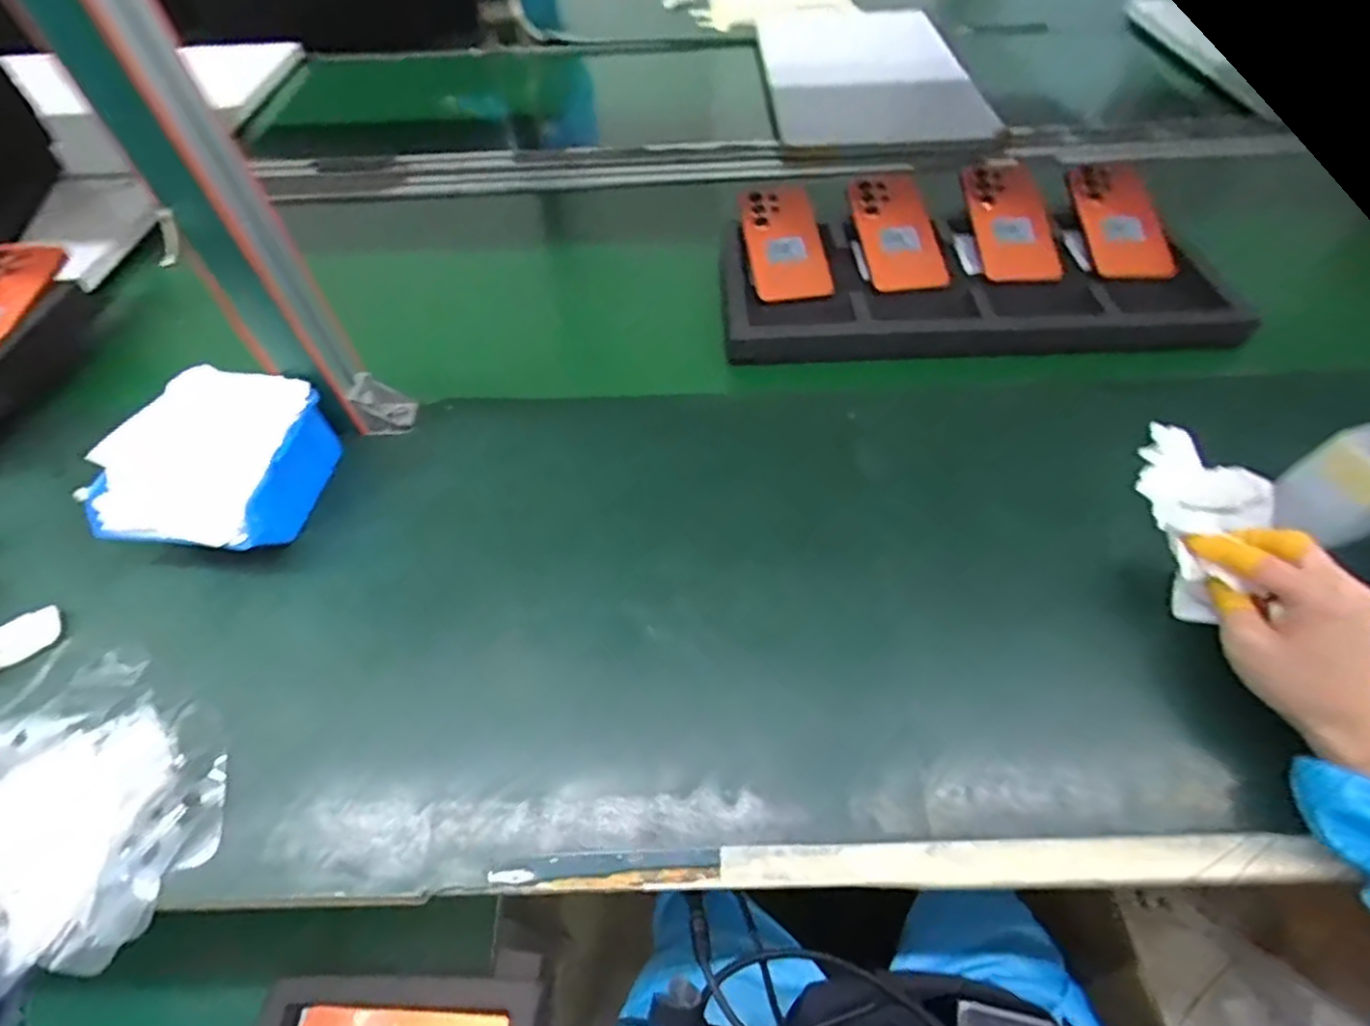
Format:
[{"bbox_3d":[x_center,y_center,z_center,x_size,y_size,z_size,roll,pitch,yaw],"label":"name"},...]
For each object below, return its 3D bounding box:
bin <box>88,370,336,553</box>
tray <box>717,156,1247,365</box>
[{"bbox_3d":[-0.357,-0.032,0.488,0.120,0.083,0.141,7,54,7],"label":"bin"},{"bbox_3d":[0.270,-0.263,0.650,0.460,0.054,0.259,-3,62,7],"label":"tray"}]

